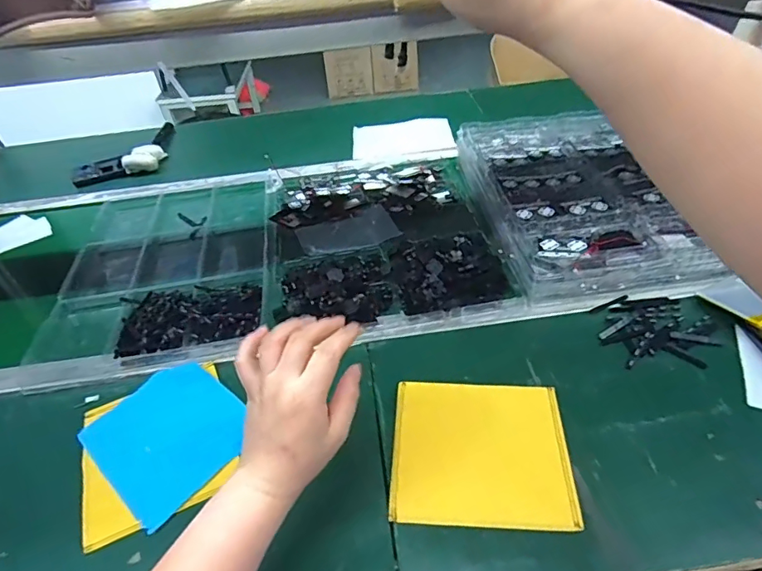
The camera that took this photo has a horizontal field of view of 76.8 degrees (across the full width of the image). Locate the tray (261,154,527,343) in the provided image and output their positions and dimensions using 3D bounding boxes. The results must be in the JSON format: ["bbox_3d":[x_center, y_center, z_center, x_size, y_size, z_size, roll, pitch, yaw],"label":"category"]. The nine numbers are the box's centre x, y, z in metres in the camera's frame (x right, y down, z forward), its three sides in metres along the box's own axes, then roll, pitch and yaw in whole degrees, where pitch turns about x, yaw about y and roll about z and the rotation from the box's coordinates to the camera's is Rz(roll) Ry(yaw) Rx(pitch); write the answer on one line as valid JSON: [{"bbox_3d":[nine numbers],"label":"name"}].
[{"bbox_3d":[-0.011,-0.106,0.772,0.348,0.038,0.451,-7,43,-1],"label":"tray"}]

